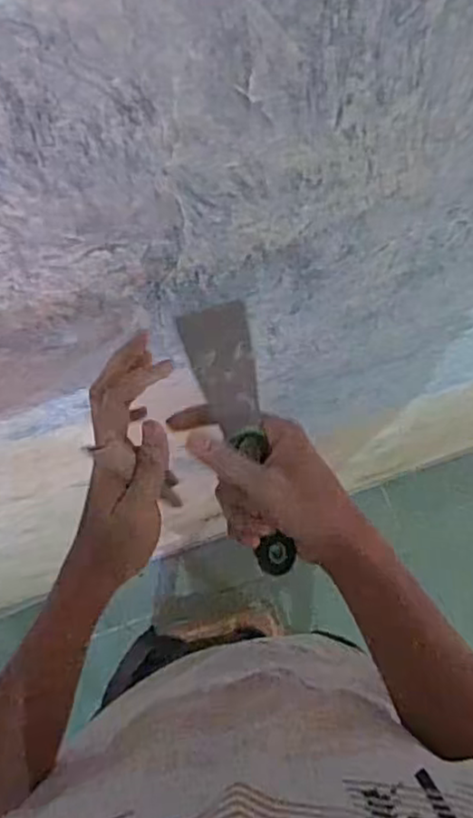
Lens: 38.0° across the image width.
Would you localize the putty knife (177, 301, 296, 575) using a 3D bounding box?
[{"bbox_3d":[0.005,0.024,0.491,0.045,0.021,0.195,-14,97,-4],"label":"putty knife"}]

